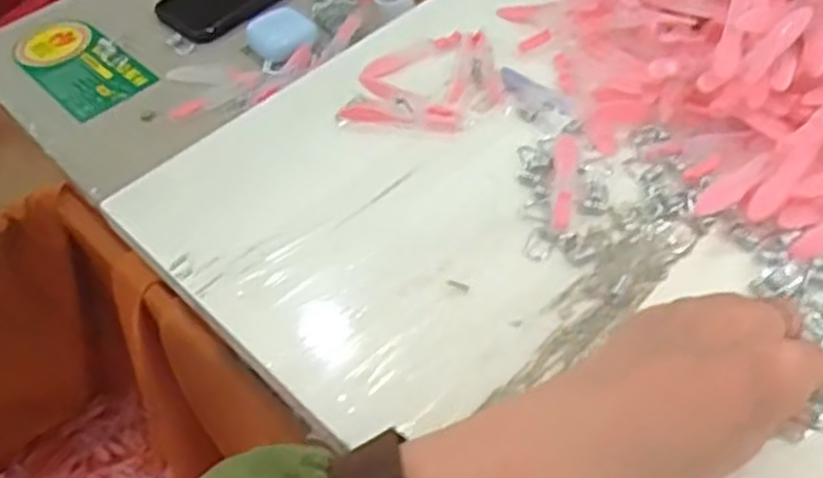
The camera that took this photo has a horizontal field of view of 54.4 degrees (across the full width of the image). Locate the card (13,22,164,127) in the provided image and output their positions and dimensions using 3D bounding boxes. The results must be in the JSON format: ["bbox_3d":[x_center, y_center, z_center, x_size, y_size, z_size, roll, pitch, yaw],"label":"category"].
[{"bbox_3d":[-0.267,-0.140,0.638,0.140,0.009,0.067,35,67,30],"label":"card"}]

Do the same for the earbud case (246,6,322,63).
[{"bbox_3d":[-0.098,-0.158,0.614,0.049,0.016,0.042,-33,53,-20],"label":"earbud case"}]

